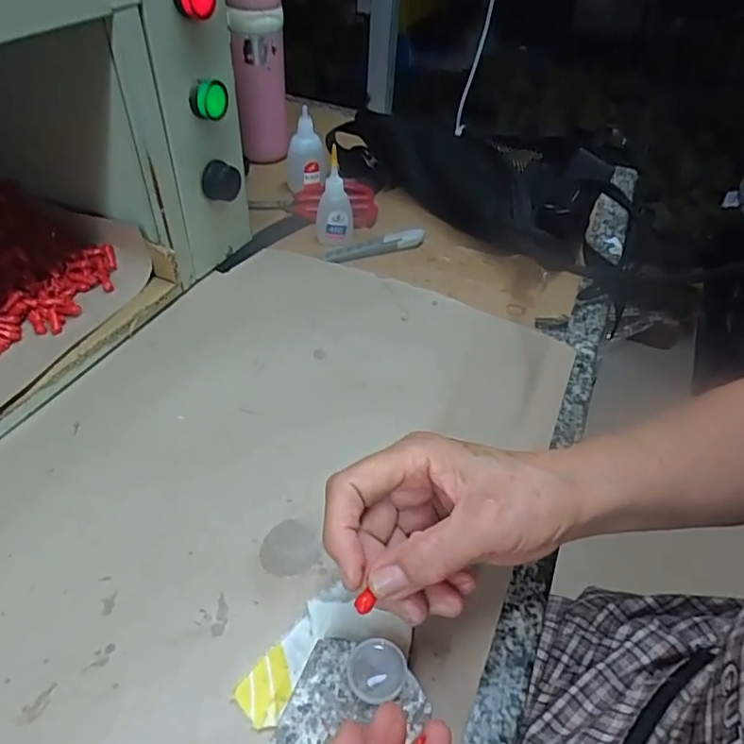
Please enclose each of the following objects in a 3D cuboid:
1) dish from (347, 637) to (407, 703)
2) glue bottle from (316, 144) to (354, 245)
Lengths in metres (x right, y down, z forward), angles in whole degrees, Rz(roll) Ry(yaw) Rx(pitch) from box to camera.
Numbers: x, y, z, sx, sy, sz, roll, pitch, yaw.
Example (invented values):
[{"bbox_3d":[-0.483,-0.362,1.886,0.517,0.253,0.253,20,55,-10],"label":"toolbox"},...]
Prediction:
[{"bbox_3d":[0.002,0.137,0.255,0.025,0.006,0.025,3,45,-3],"label":"dish"},{"bbox_3d":[-0.034,-0.159,0.514,0.031,0.077,0.032,2,44,-2],"label":"glue bottle"}]

